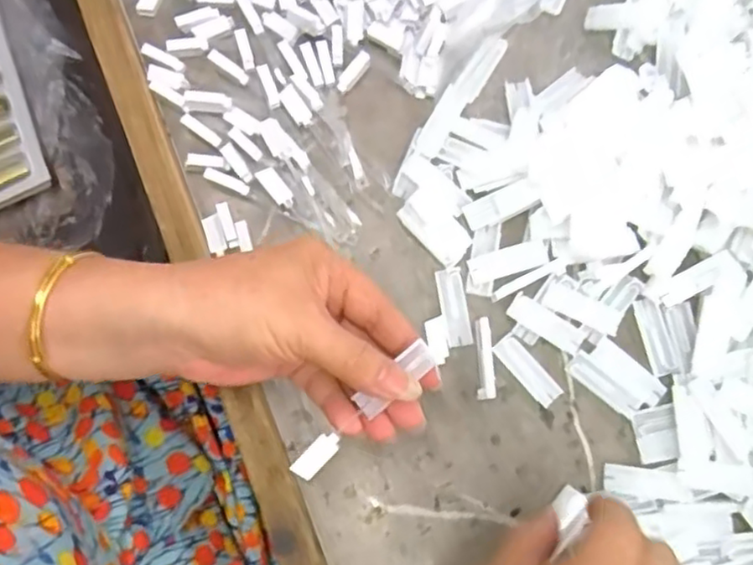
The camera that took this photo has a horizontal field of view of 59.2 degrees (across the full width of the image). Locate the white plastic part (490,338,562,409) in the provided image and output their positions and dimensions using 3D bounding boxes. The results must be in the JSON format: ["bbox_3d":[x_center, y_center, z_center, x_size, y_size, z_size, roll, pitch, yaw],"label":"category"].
[{"bbox_3d":[0.081,0.047,0.352,0.014,0.004,0.041,-41,81,-8],"label":"white plastic part"}]

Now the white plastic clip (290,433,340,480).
[{"bbox_3d":[-0.027,0.078,0.297,0.025,0.004,0.011,-44,81,-9],"label":"white plastic clip"}]

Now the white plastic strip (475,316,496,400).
[{"bbox_3d":[0.057,0.040,0.350,0.010,0.010,0.042,1,78,0],"label":"white plastic strip"}]

